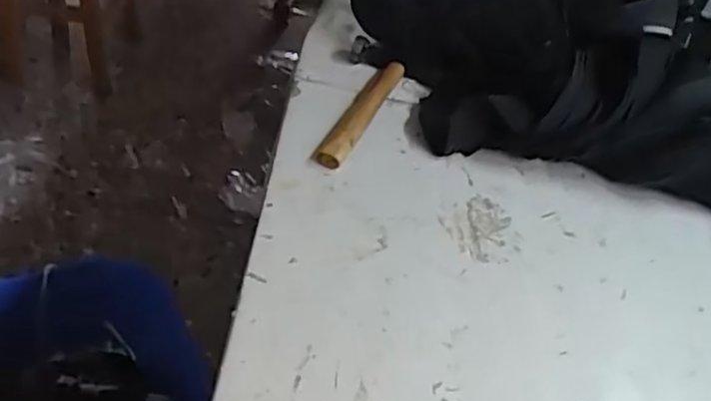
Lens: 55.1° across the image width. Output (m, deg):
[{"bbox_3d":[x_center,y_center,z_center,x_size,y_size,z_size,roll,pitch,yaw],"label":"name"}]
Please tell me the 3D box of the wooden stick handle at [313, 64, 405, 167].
[{"bbox_3d":[0.005,-0.101,0.781,0.033,0.030,0.207,16,43,16],"label":"wooden stick handle"}]

